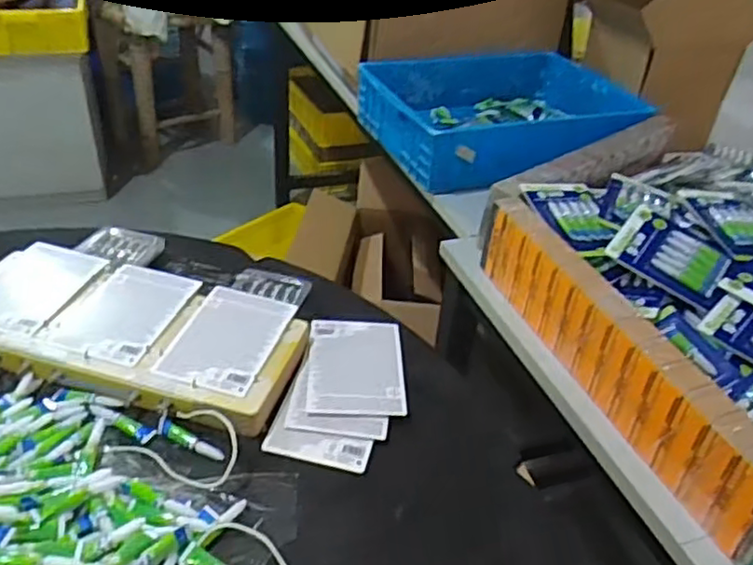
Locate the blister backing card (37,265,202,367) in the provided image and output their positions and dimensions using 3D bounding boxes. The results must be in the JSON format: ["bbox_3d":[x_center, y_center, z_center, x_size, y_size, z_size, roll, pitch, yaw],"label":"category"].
[{"bbox_3d":[-0.312,0.032,0.835,0.130,0.004,0.169,12,36,10],"label":"blister backing card"}]

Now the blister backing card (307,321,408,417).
[{"bbox_3d":[-0.025,0.101,0.835,0.116,0.005,0.169,2,36,-4],"label":"blister backing card"}]

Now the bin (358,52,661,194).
[{"bbox_3d":[0.262,-0.342,1.380,0.506,0.114,0.406,-11,39,-21],"label":"bin"}]

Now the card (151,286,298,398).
[{"bbox_3d":[-0.176,0.062,0.810,0.114,0.005,0.167,12,36,10],"label":"card"}]

